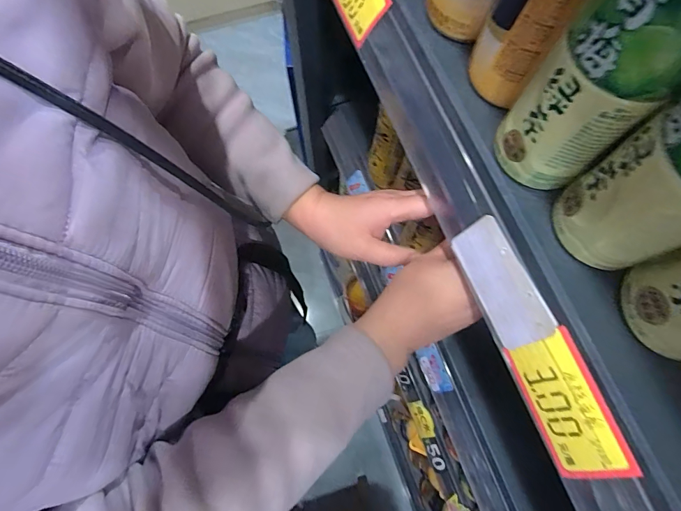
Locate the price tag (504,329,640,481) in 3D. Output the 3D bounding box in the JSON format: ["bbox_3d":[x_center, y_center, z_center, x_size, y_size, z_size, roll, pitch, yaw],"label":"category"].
[{"bbox_3d":[0.137,0.092,0.238,0.004,0.044,0.081,-6,69,-42],"label":"price tag"}]

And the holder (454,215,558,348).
[{"bbox_3d":[0.106,0.018,0.261,0.004,0.043,0.085,-9,68,-36],"label":"holder"}]

